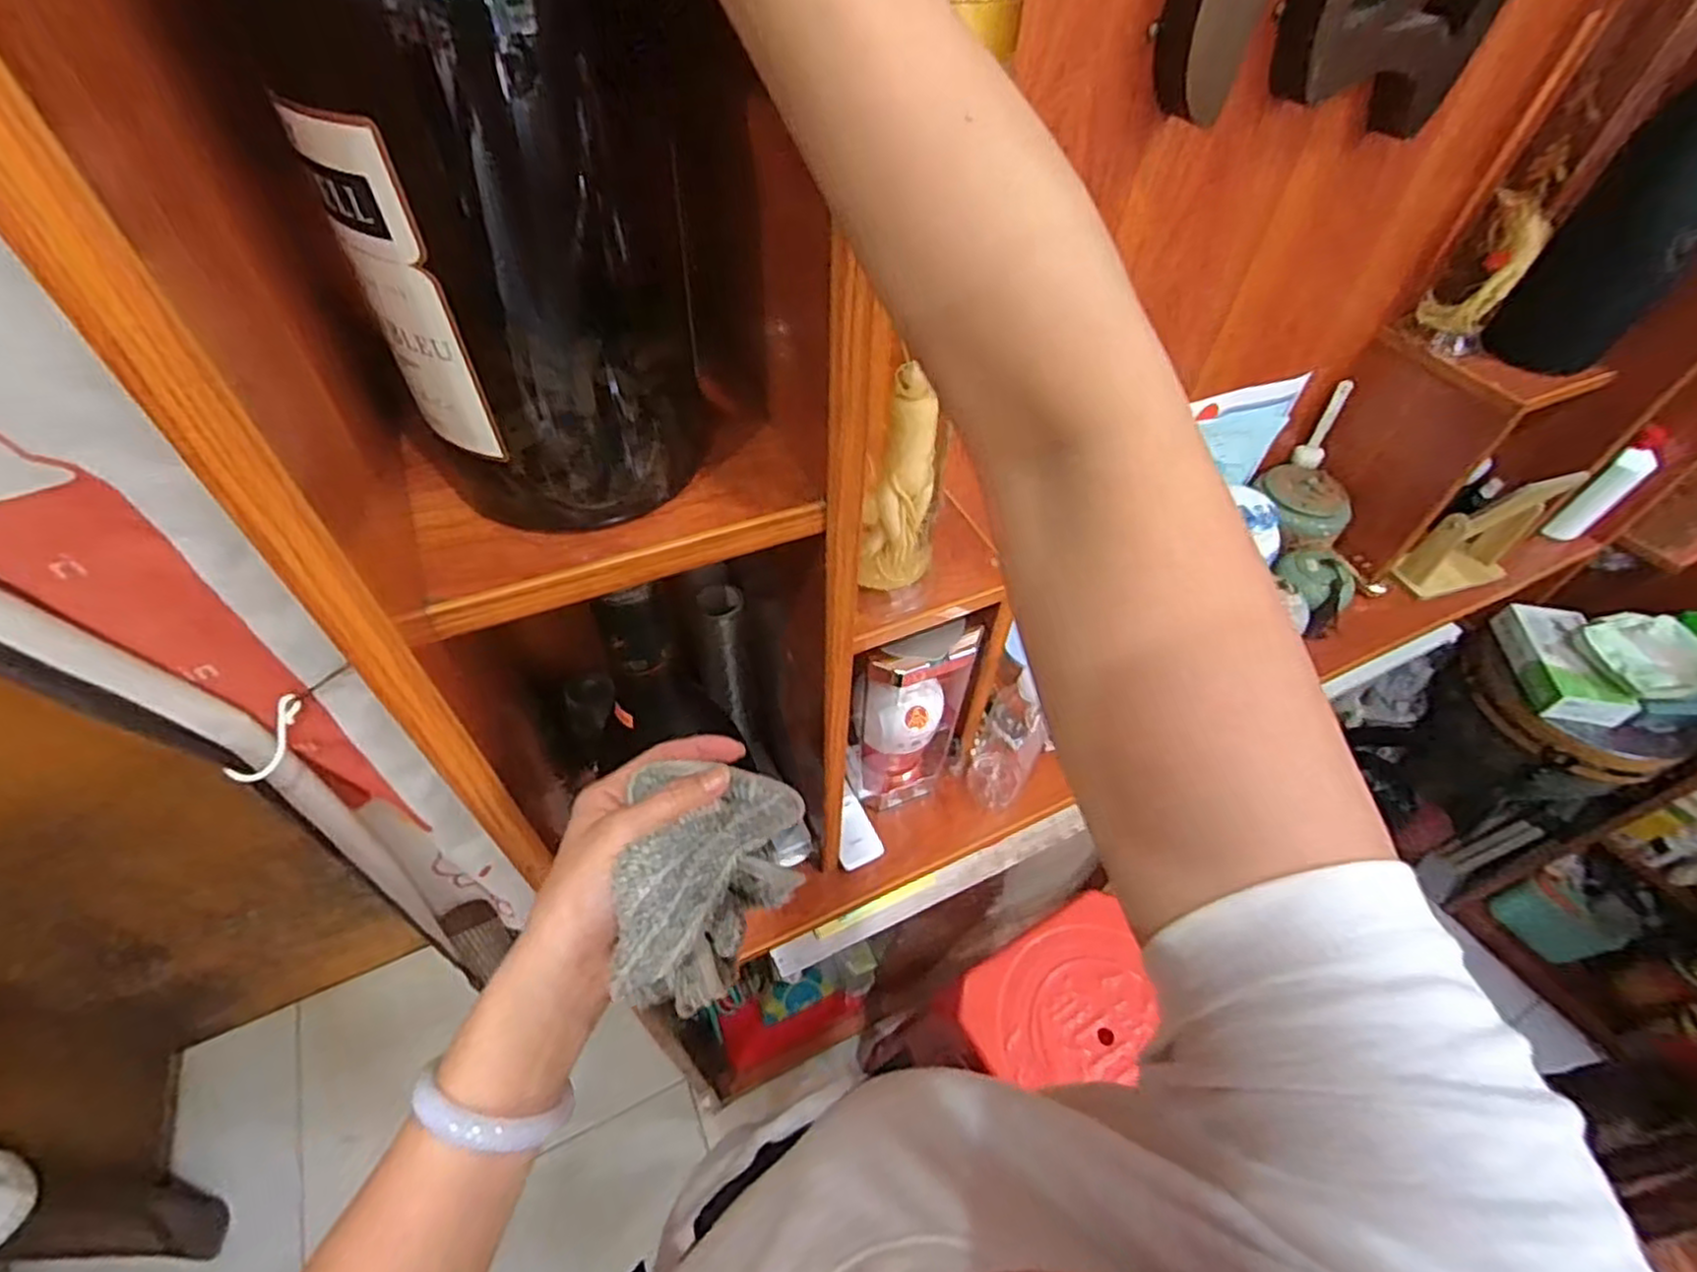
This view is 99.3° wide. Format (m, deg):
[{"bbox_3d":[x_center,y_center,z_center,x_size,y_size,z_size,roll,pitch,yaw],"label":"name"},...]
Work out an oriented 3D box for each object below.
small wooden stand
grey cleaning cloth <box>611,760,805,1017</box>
[{"bbox_3d":[0.898,-0.146,1.026,0.182,0.175,0.061,-14,52,-14],"label":"small wooden stand"},{"bbox_3d":[-0.058,0.099,0.316,0.074,0.053,0.102,-4,50,-6],"label":"grey cleaning cloth"}]

